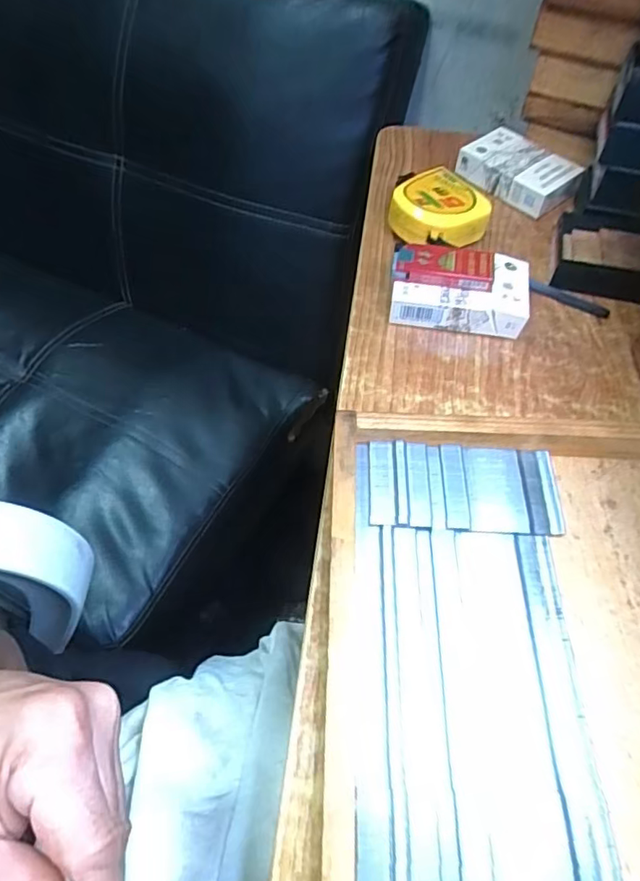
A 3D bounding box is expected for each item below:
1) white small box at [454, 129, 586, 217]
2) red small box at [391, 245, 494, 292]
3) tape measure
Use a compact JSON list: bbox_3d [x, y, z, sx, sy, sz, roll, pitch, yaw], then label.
[{"bbox_3d":[0.167,-0.228,0.480,0.058,0.029,0.088,-38,64,-23],"label":"white small box"},{"bbox_3d":[0.083,-0.117,0.380,0.065,0.014,0.027,8,56,6],"label":"red small box"},{"bbox_3d":[0.086,-0.172,0.432,0.065,0.033,0.064,-27,60,-17],"label":"tape measure"}]

